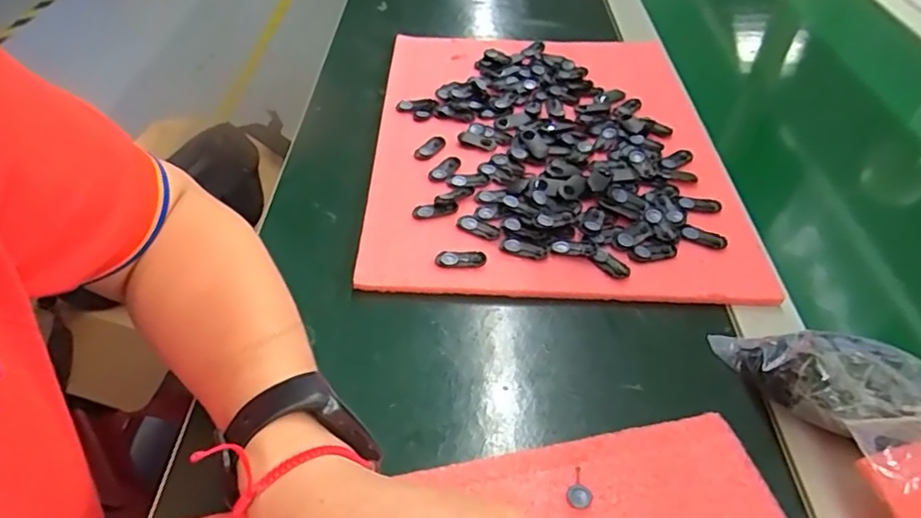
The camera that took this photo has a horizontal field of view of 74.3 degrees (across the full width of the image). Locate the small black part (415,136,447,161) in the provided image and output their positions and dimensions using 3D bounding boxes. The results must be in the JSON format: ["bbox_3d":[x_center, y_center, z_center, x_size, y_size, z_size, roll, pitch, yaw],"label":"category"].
[{"bbox_3d":[-0.023,-0.086,0.470,0.015,0.004,0.032,24,49,24],"label":"small black part"}]

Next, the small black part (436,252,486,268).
[{"bbox_3d":[0.000,0.000,0.383,0.031,0.004,0.011,-1,45,-4],"label":"small black part"}]

